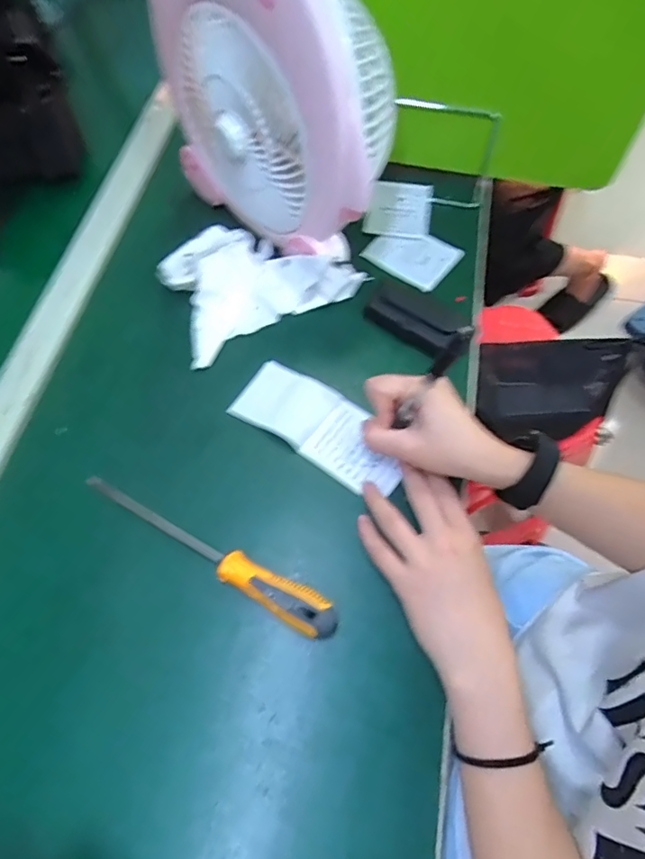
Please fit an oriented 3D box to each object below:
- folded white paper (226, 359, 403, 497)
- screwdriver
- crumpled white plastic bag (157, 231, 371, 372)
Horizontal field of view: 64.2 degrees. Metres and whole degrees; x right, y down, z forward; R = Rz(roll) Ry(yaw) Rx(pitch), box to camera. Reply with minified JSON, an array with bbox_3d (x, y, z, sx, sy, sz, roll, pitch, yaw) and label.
[{"bbox_3d":[-0.002,-0.002,0.456,0.162,0.010,0.072,37,71,16],"label":"folded white paper"},{"bbox_3d":[-0.094,0.092,0.408,0.237,0.025,0.029,28,68,15],"label":"screwdriver"},{"bbox_3d":[-0.066,-0.153,0.517,0.180,0.041,0.114,-27,66,-11],"label":"crumpled white plastic bag"}]

